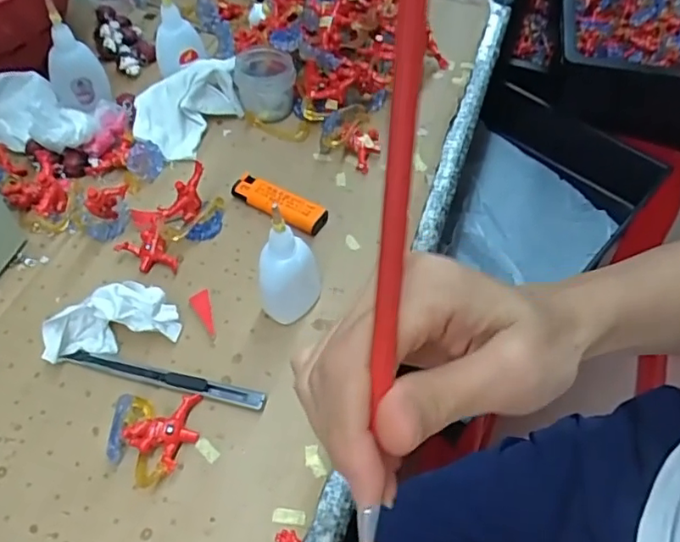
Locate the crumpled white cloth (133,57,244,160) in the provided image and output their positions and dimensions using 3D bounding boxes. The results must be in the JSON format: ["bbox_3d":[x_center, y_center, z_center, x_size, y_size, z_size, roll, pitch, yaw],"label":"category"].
[{"bbox_3d":[-0.136,-0.152,0.511,0.076,0.034,0.101,31,60,18],"label":"crumpled white cloth"}]

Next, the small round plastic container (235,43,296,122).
[{"bbox_3d":[-0.068,-0.171,0.522,0.052,0.042,0.052,1,55,-1],"label":"small round plastic container"}]

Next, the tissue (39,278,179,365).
[{"bbox_3d":[-0.154,0.028,0.385,0.085,0.040,0.046,-11,56,-10],"label":"tissue"}]

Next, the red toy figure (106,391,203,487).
[{"bbox_3d":[-0.112,0.098,0.347,0.045,0.025,0.055,4,55,1],"label":"red toy figure"}]

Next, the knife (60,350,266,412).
[{"bbox_3d":[-0.115,0.069,0.376,0.137,0.008,0.013,12,55,6],"label":"knife"}]

